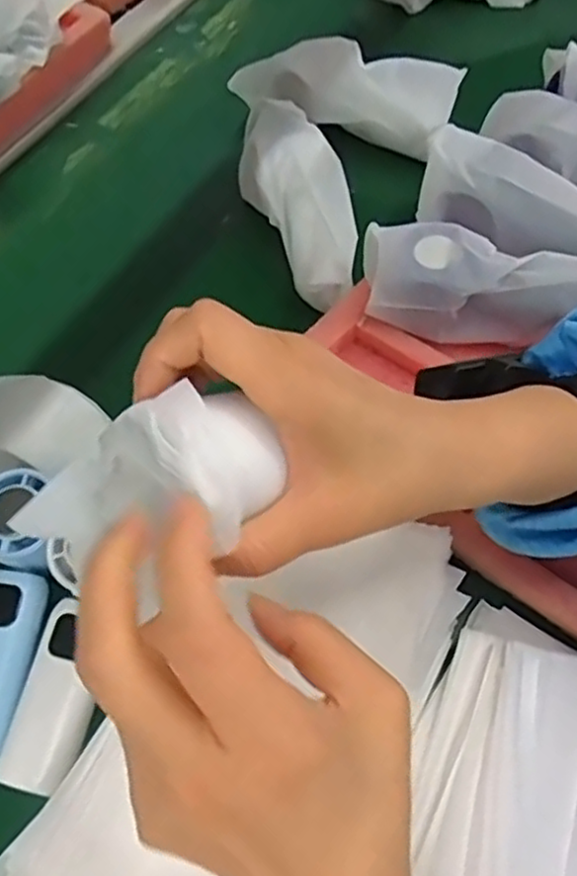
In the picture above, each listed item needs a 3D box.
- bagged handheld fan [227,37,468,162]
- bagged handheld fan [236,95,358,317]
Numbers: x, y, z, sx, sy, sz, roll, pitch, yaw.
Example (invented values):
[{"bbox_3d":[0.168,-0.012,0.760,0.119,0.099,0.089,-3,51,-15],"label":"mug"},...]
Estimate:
[{"bbox_3d":[0.046,-0.296,0.596,0.187,0.055,0.050,16,62,12],"label":"bagged handheld fan"},{"bbox_3d":[0.009,-0.181,0.536,0.069,0.049,0.180,-14,60,-5],"label":"bagged handheld fan"}]

